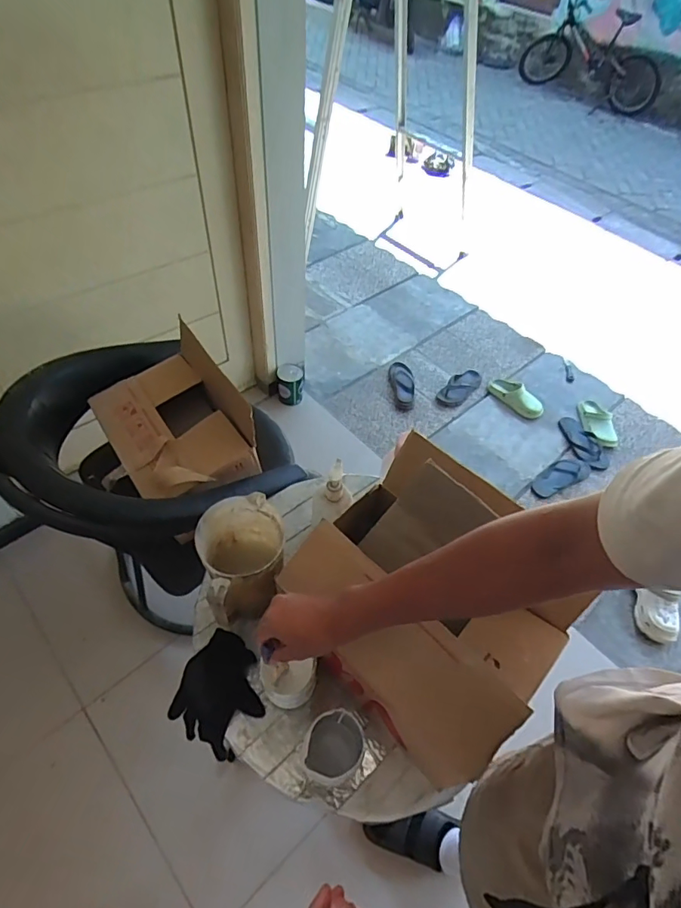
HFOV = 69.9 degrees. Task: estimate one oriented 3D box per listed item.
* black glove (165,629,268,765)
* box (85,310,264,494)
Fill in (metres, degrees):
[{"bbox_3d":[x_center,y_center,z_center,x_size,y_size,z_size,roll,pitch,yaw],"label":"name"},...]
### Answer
[{"bbox_3d":[-0.199,0.400,0.809,0.147,0.078,0.155,2,52,-3],"label":"black glove"},{"bbox_3d":[-0.370,-0.084,1.063,0.267,0.198,0.366,-31,61,-25],"label":"box"}]

